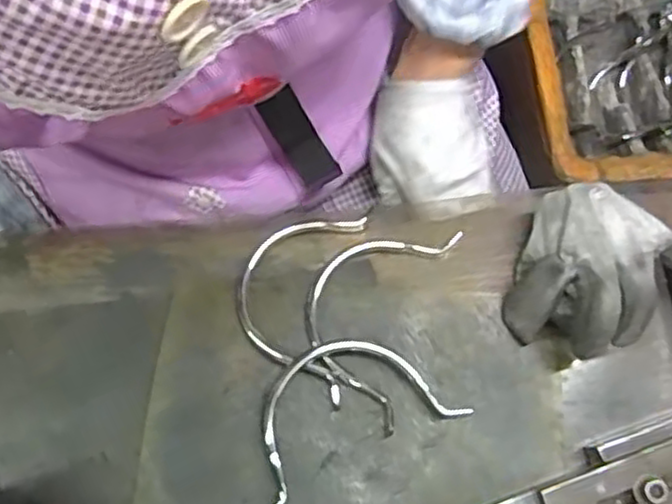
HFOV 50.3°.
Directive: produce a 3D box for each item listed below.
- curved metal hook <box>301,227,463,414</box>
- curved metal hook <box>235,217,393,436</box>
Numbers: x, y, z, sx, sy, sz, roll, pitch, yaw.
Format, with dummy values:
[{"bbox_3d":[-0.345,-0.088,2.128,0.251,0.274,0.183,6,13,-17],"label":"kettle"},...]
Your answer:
[{"bbox_3d":[0.016,0.022,0.415,0.055,0.015,0.124,35,75,9],"label":"curved metal hook"},{"bbox_3d":[-0.016,0.043,0.413,0.081,0.006,0.127,-5,73,-3],"label":"curved metal hook"}]

